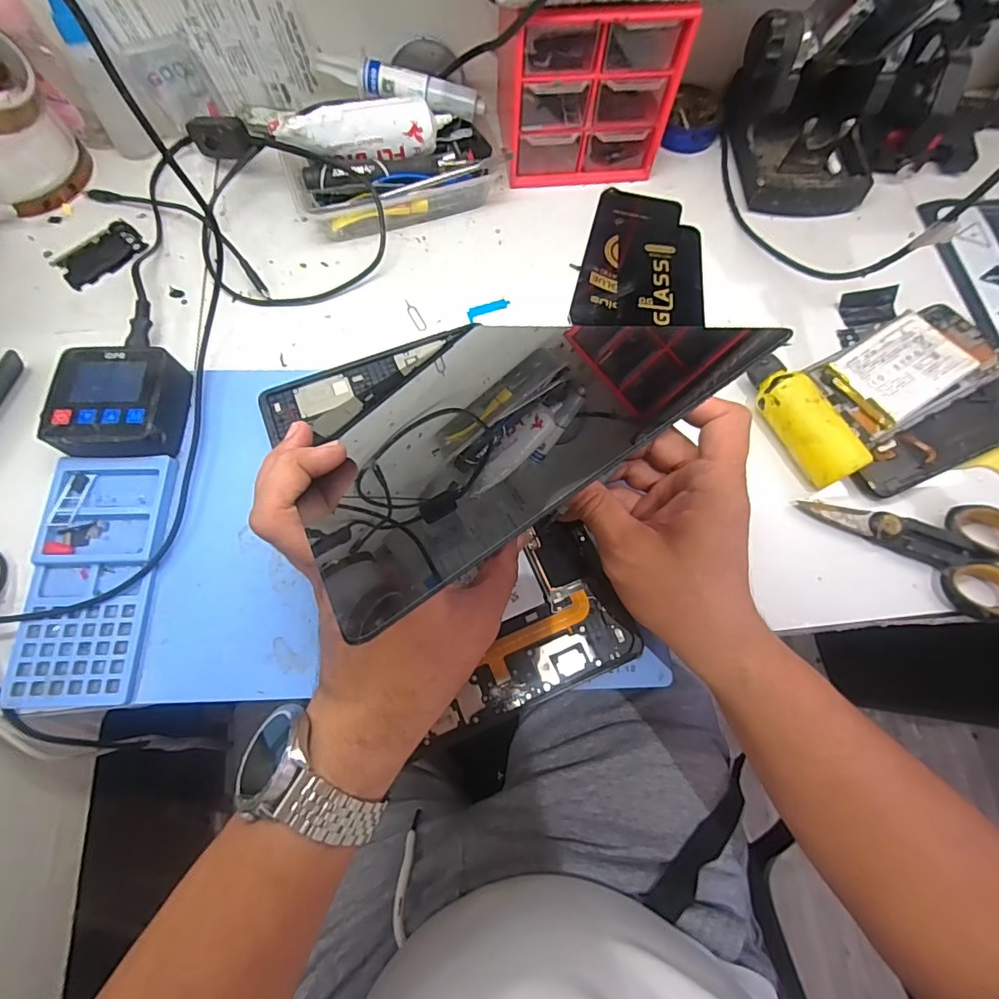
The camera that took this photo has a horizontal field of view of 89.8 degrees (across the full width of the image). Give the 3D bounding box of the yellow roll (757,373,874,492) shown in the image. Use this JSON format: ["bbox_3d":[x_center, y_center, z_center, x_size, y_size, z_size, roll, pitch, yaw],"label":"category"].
[{"bbox_3d":[0.207,-0.048,0.338,0.027,0.034,0.079,-26,72,-11],"label":"yellow roll"}]

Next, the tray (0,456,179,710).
[{"bbox_3d":[-0.242,0.043,0.297,0.071,0.010,0.146,0,69,-2],"label":"tray"}]

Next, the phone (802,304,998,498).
[{"bbox_3d":[0.311,-0.080,0.364,0.162,0.017,0.113,-21,72,-10],"label":"phone"}]

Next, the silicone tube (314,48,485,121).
[{"bbox_3d":[-0.079,-0.331,0.396,0.130,0.020,0.025,15,72,4],"label":"silicone tube"}]

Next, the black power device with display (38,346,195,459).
[{"bbox_3d":[-0.248,-0.061,0.327,0.072,0.030,0.073,3,69,-1],"label":"black power device with display"}]

